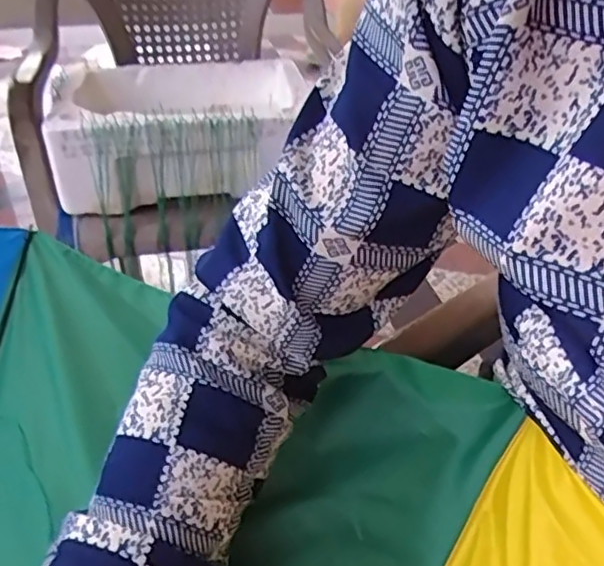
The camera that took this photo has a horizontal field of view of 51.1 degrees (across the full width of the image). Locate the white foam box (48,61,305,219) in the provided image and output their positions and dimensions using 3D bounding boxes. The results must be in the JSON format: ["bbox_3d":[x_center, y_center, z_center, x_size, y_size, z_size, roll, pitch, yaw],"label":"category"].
[{"bbox_3d":[-0.185,-0.266,1.000,0.360,0.122,0.340,-8,39,-6],"label":"white foam box"}]

